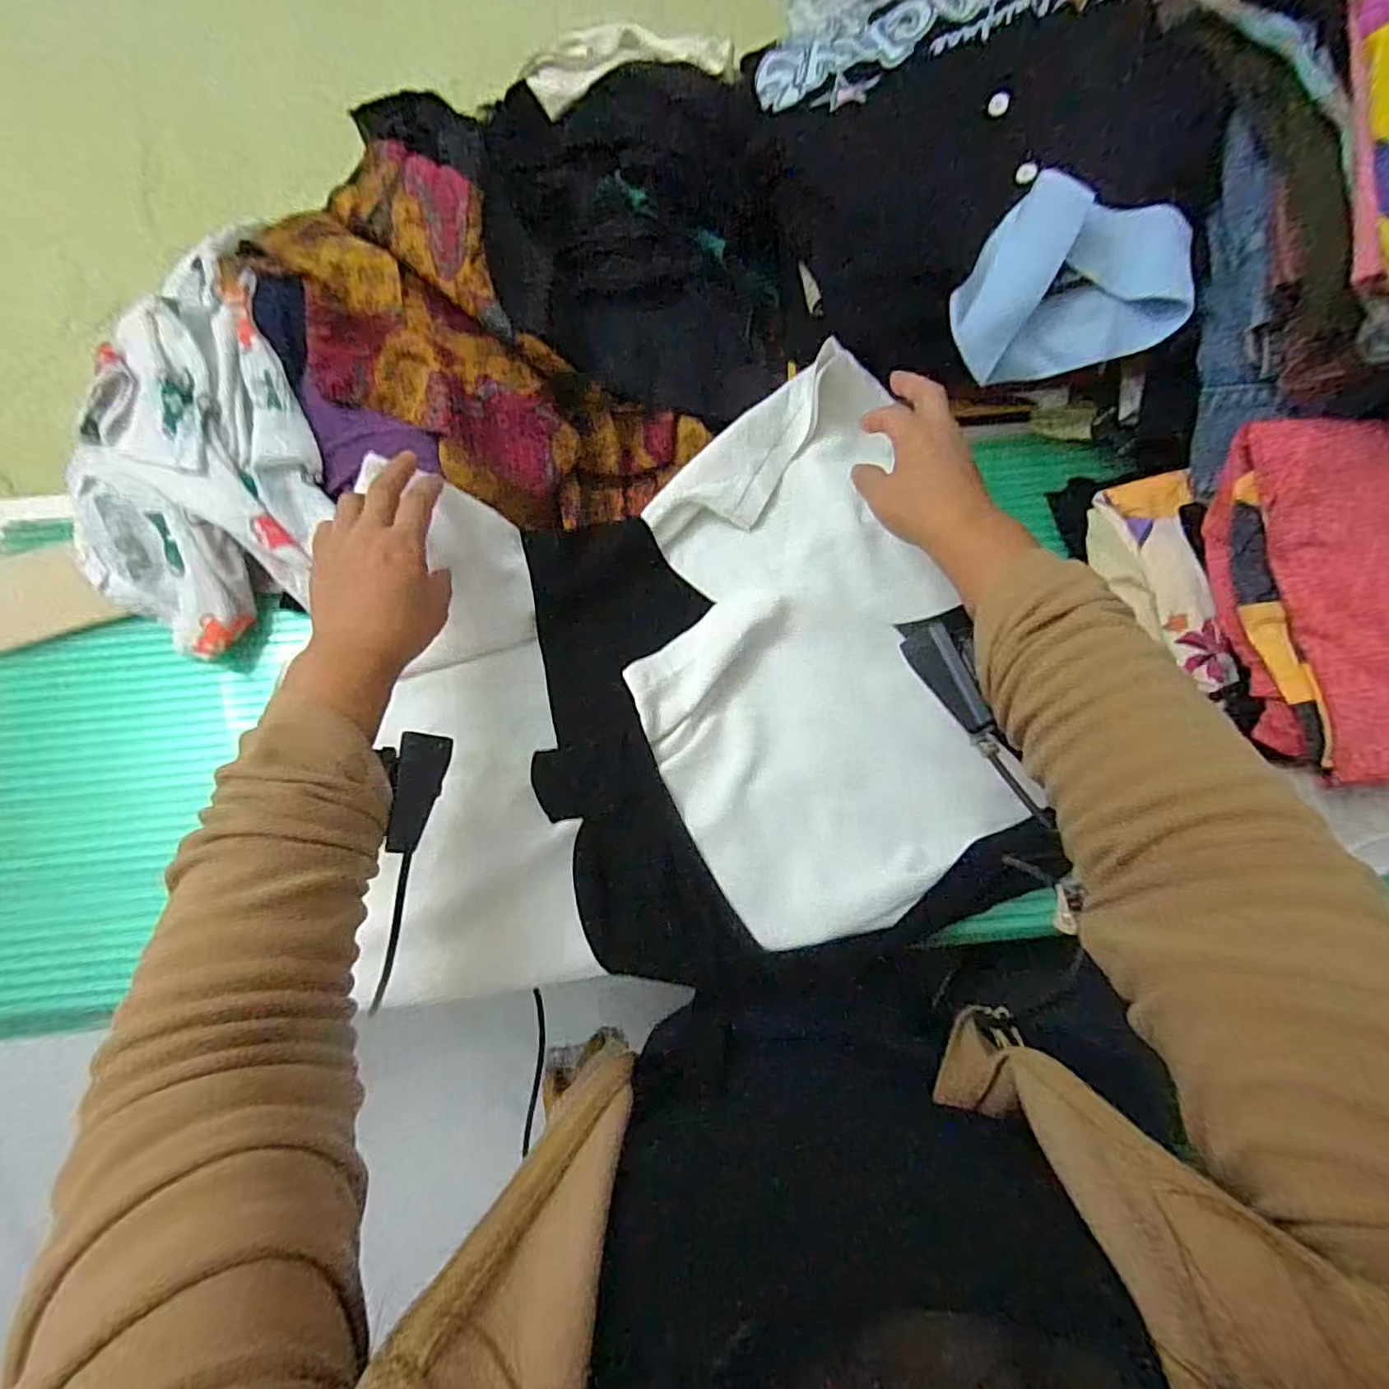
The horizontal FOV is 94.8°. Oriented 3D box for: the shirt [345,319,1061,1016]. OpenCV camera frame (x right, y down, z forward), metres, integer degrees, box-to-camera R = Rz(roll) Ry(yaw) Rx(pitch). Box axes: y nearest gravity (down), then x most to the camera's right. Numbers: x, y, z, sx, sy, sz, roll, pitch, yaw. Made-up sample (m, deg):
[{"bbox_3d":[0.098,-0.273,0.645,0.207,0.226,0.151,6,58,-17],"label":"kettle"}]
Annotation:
[{"bbox_3d":[-0.004,-0.020,0.485,0.449,0.051,0.419,-12,76,-3],"label":"shirt"}]

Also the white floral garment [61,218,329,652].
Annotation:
[{"bbox_3d":[-0.398,-0.183,0.500,0.227,0.107,0.278,-25,76,-6],"label":"white floral garment"}]

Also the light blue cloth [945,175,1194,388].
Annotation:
[{"bbox_3d":[0.267,-0.284,0.459,0.145,0.035,0.121,16,118,-3],"label":"light blue cloth"}]

